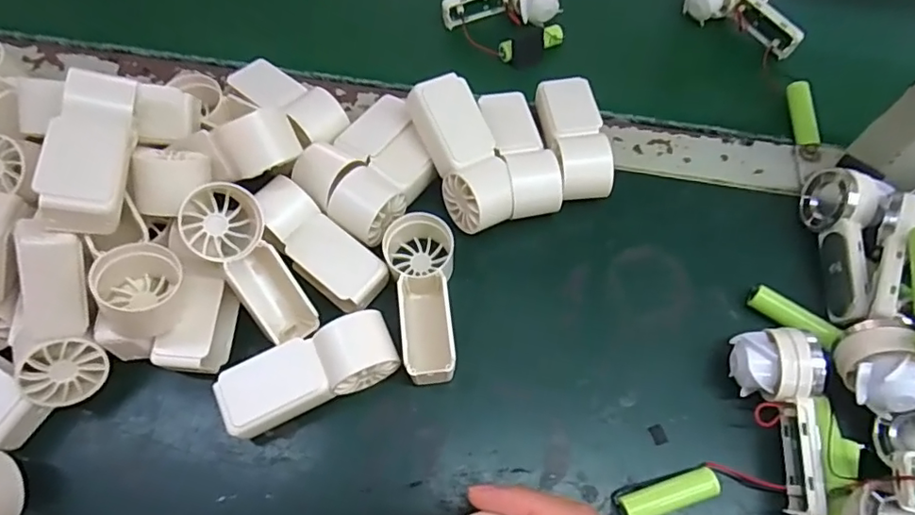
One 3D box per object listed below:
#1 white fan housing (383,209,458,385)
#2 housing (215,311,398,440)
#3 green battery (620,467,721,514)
[{"bbox_3d":[-0.021,0.022,0.320,0.039,0.033,0.104,-2,65,0],"label":"white fan housing"},{"bbox_3d":[-0.079,0.062,0.298,0.092,0.041,0.035,-21,66,-9],"label":"housing"},{"bbox_3d":[0.107,0.121,0.282,0.051,0.013,0.014,-16,66,-7],"label":"green battery"}]

